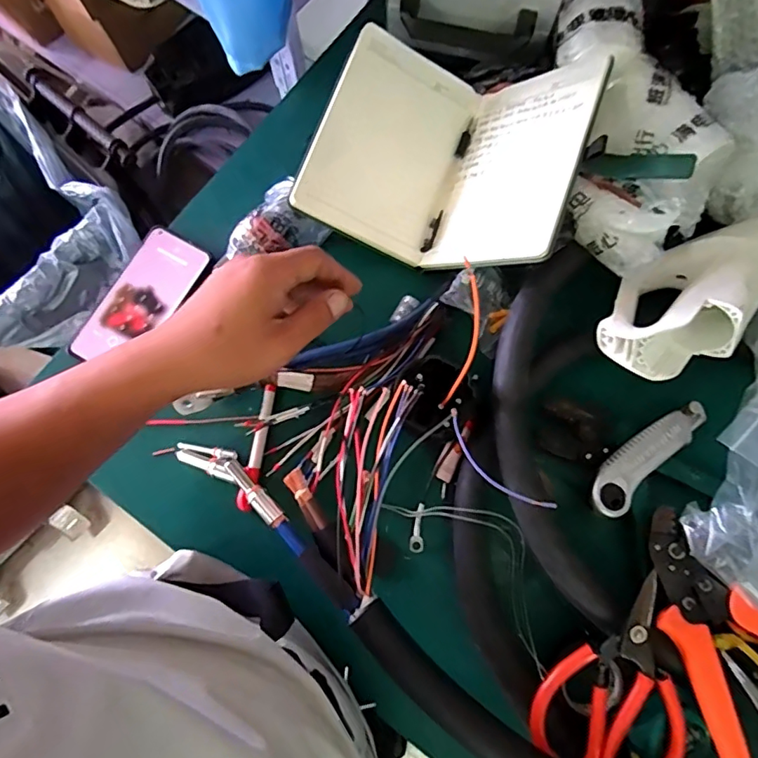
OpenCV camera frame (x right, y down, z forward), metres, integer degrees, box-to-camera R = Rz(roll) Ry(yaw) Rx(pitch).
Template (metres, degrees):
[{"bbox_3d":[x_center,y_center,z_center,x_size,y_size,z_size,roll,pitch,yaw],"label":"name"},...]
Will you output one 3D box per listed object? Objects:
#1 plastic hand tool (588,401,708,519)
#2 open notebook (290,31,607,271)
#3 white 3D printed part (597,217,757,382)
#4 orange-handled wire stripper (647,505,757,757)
[{"bbox_3d":[0.244,0.066,0.478,0.147,0.028,0.039,-41,80,-8],"label":"plastic hand tool"},{"bbox_3d":[0.062,-0.225,0.508,0.246,0.089,0.211,20,78,5],"label":"open notebook"},{"bbox_3d":[0.303,-0.083,0.477,0.221,0.077,0.099,-35,79,-7],"label":"white 3D printed part"},{"bbox_3d":[0.270,0.211,0.423,0.118,0.044,0.175,-41,80,-8],"label":"orange-handled wire stripper"}]

